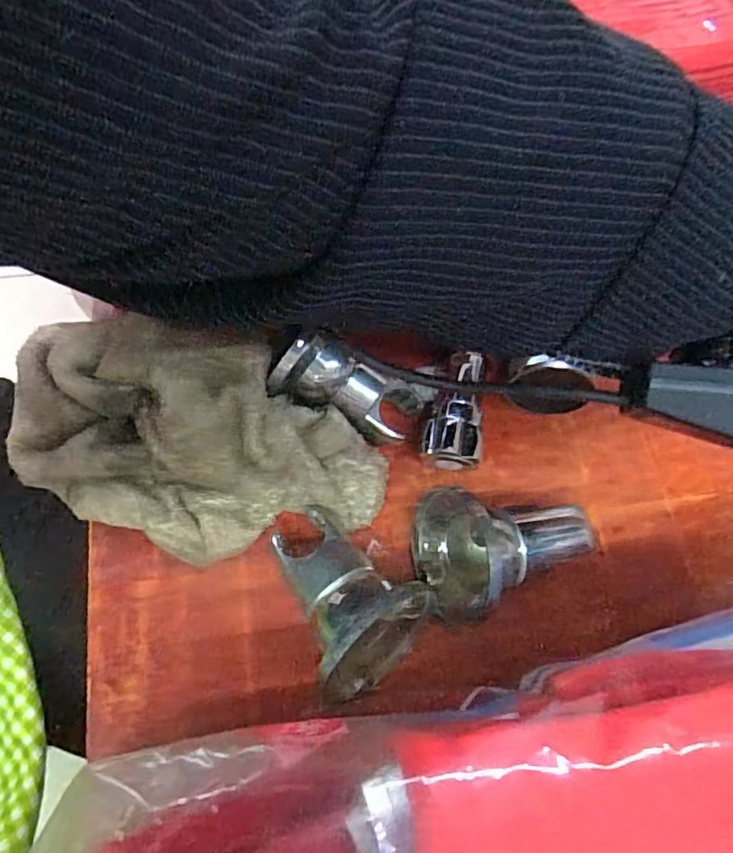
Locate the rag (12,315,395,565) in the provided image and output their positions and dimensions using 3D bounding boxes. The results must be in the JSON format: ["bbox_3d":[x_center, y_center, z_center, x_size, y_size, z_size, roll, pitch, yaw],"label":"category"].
[{"bbox_3d":[-0.093,0.004,0.282,0.200,0.062,0.106,7,67,0],"label":"rag"}]

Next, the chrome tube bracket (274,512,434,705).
[{"bbox_3d":[-0.014,0.081,0.266,0.074,0.041,0.060,41,71,13],"label":"chrome tube bracket"}]

